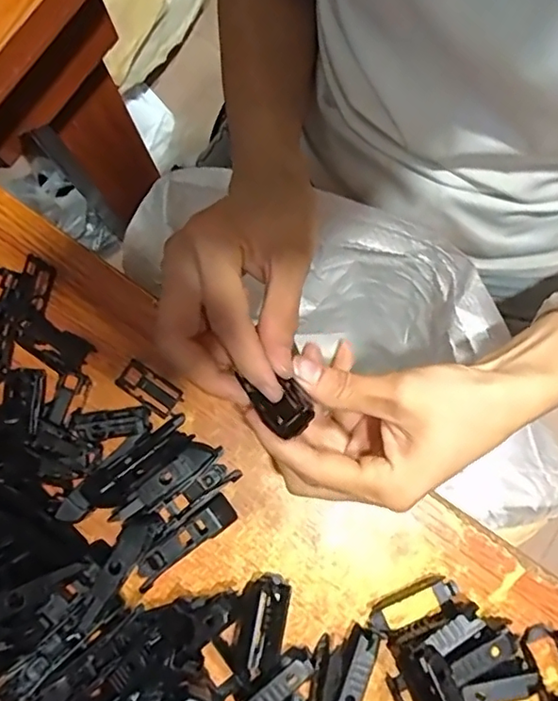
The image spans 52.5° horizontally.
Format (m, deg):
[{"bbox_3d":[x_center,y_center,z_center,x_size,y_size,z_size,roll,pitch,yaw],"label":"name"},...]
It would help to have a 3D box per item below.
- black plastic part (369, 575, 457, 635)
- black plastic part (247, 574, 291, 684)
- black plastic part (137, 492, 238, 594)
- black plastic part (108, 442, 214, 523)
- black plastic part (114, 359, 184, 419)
[{"bbox_3d":[0.076,0.145,0.323,0.054,0.005,0.019,-25,80,-3],"label":"black plastic part"},{"bbox_3d":[-0.006,0.157,0.320,0.018,0.010,0.056,10,80,3],"label":"black plastic part"},{"bbox_3d":[-0.056,0.110,0.325,0.068,0.015,0.018,-38,81,-5],"label":"black plastic part"},{"bbox_3d":[-0.068,0.076,0.329,0.064,0.017,0.018,-40,81,-5],"label":"black plastic part"},{"bbox_3d":[-0.079,0.023,0.343,0.041,0.008,0.019,34,83,7],"label":"black plastic part"}]

